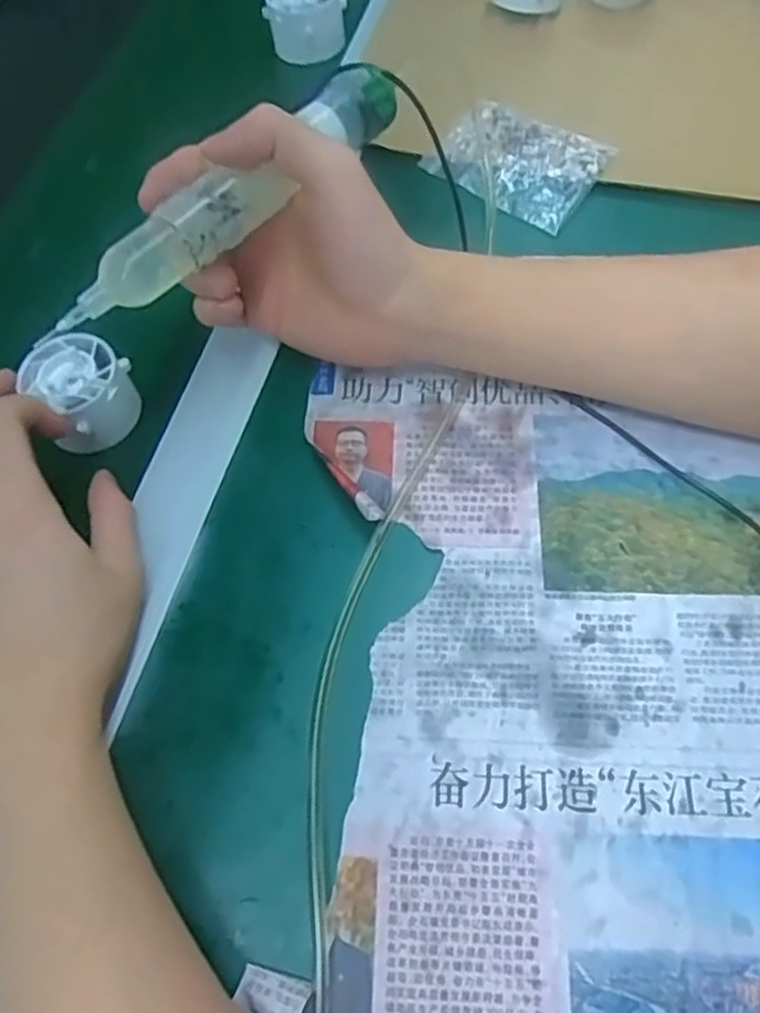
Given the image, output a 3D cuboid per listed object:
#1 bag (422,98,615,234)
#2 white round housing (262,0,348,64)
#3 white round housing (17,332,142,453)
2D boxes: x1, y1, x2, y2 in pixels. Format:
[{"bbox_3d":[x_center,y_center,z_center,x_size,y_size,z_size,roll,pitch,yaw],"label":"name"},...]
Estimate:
[{"bbox_3d":[0.081,-0.210,0.454,0.098,0.013,0.067,32,69,20],"label":"bag"},{"bbox_3d":[-0.052,-0.343,0.530,0.053,0.037,0.053,-2,61,4],"label":"white round housing"},{"bbox_3d":[-0.153,-0.058,0.388,0.048,0.034,0.049,-1,64,3],"label":"white round housing"}]

